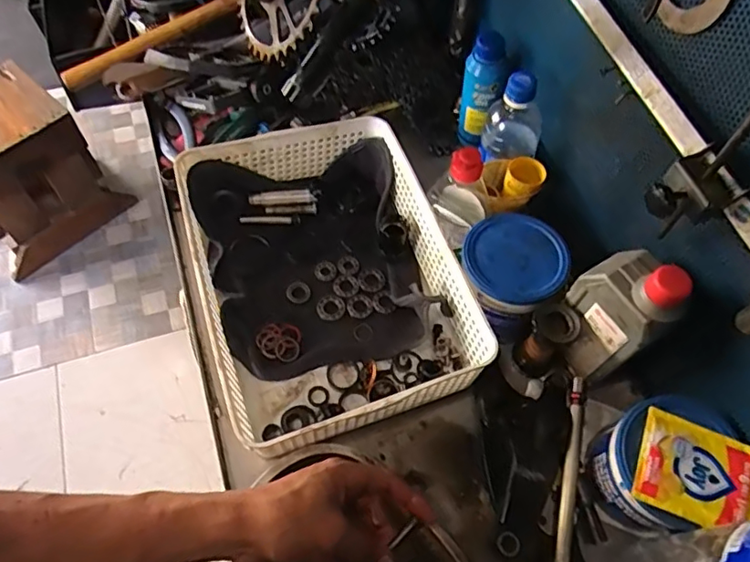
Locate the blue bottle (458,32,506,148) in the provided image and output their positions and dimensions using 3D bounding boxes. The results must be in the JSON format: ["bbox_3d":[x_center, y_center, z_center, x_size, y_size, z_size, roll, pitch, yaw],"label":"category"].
[{"bbox_3d":[0.125,-0.220,0.681,0.041,0.157,0.036,16,61,6],"label":"blue bottle"}]

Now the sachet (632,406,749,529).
[{"bbox_3d":[0.265,0.156,0.457,0.095,0.011,0.078,21,62,9],"label":"sachet"}]

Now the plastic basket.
[{"bbox_3d":[-0.052,-0.010,0.592,0.251,0.081,0.328,-16,62,-12],"label":"plastic basket"}]

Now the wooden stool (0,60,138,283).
[{"bbox_3d":[-0.933,-0.290,1.504,0.356,0.422,0.251,-39,69,-22],"label":"wooden stool"}]

